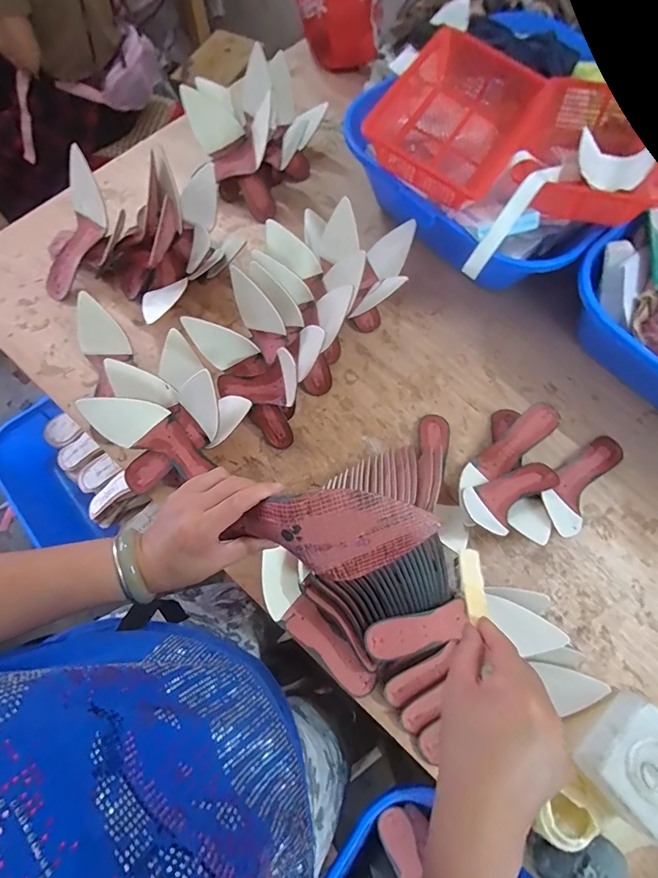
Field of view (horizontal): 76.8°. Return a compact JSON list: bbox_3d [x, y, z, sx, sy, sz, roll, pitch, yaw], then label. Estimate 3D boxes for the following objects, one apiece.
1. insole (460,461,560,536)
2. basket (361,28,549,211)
[{"bbox_3d":[0.291,0.087,0.662,0.223,0.042,0.081,-22,69,-30],"label":"insole"},{"bbox_3d":[0.230,-0.562,0.744,0.230,0.104,0.314,26,71,8],"label":"basket"}]

